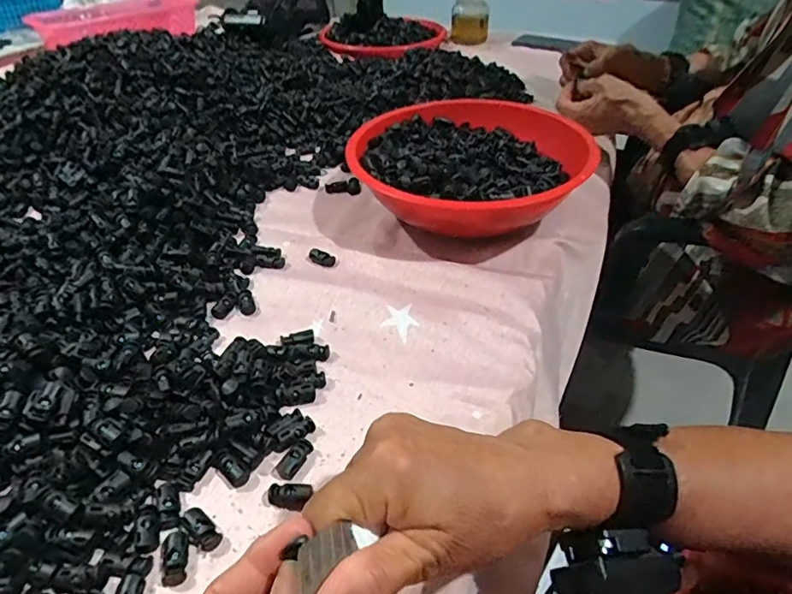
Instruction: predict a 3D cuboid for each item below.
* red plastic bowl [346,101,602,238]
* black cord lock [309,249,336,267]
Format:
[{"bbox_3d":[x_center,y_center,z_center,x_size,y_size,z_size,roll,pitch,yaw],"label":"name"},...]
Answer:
[{"bbox_3d":[0.076,-0.132,0.572,0.236,0.081,0.233,0,41,0],"label":"red plastic bowl"},{"bbox_3d":[-0.073,-0.040,0.529,0.030,0.006,0.015,24,46,25],"label":"black cord lock"}]

